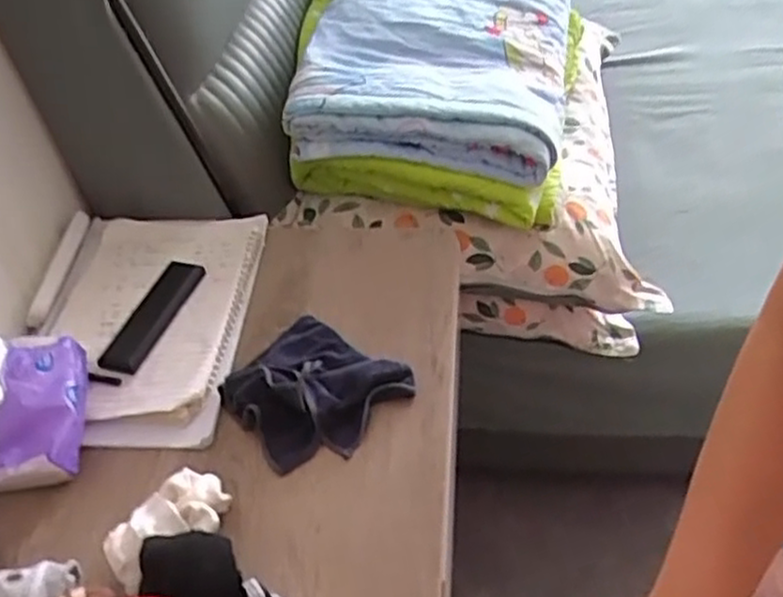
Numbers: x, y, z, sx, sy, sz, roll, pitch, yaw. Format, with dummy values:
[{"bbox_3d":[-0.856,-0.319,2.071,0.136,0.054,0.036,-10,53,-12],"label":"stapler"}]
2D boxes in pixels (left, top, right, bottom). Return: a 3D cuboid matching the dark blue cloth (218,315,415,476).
[{"bbox_3d":[-0.075,0.077,0.664,0.136,0.032,0.135,36,58,28],"label":"dark blue cloth"}]

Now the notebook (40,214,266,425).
[{"bbox_3d":[-0.251,0.003,0.752,0.196,0.015,0.262,1,48,8],"label":"notebook"}]

